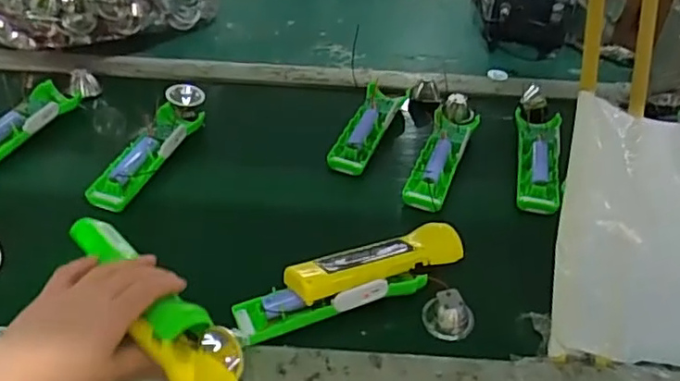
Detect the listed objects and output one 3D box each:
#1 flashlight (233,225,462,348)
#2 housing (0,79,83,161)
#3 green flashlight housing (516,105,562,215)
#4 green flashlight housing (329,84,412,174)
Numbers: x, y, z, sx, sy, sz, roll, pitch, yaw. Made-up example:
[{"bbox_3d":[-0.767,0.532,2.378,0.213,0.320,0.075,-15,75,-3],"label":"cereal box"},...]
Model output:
[{"bbox_3d":[0.014,0.073,0.512,0.208,0.046,0.056,-17,46,-20],"label":"flashlight"},{"bbox_3d":[-0.361,-0.073,0.674,0.050,0.032,0.176,13,44,11],"label":"housing"},{"bbox_3d":[0.217,-0.034,0.657,0.044,0.028,0.158,10,43,8],"label":"green flashlight housing"},{"bbox_3d":[0.036,-0.081,0.701,0.050,0.022,0.157,15,44,14],"label":"green flashlight housing"}]

